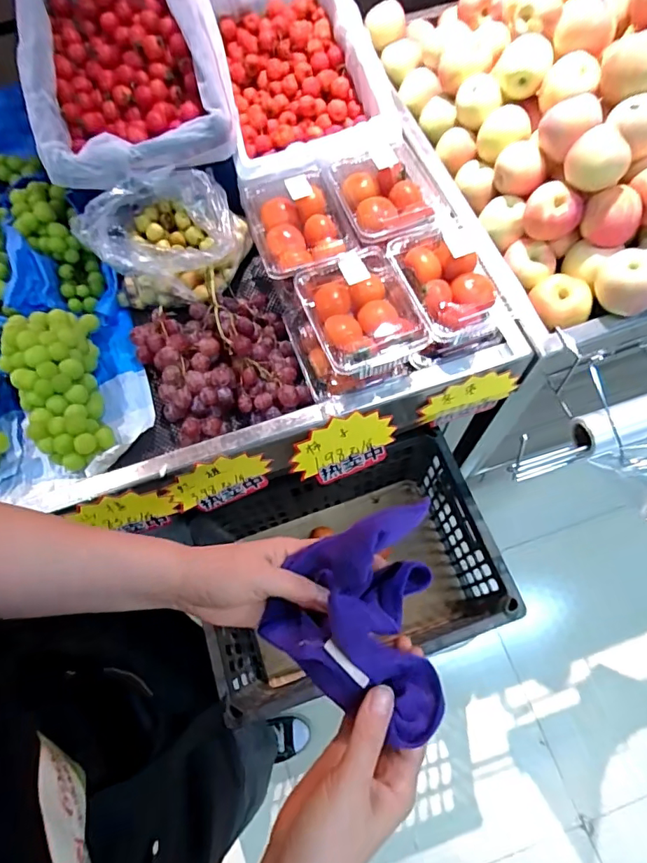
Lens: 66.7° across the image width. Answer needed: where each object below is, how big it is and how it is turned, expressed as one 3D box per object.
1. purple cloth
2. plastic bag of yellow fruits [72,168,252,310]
[{"bbox_3d":[0.026,0.141,0.342,0.130,0.079,0.136,-16,67,-4],"label":"purple cloth"},{"bbox_3d":[-0.231,-0.295,0.766,0.220,0.129,0.167,9,67,6],"label":"plastic bag of yellow fruits"}]

